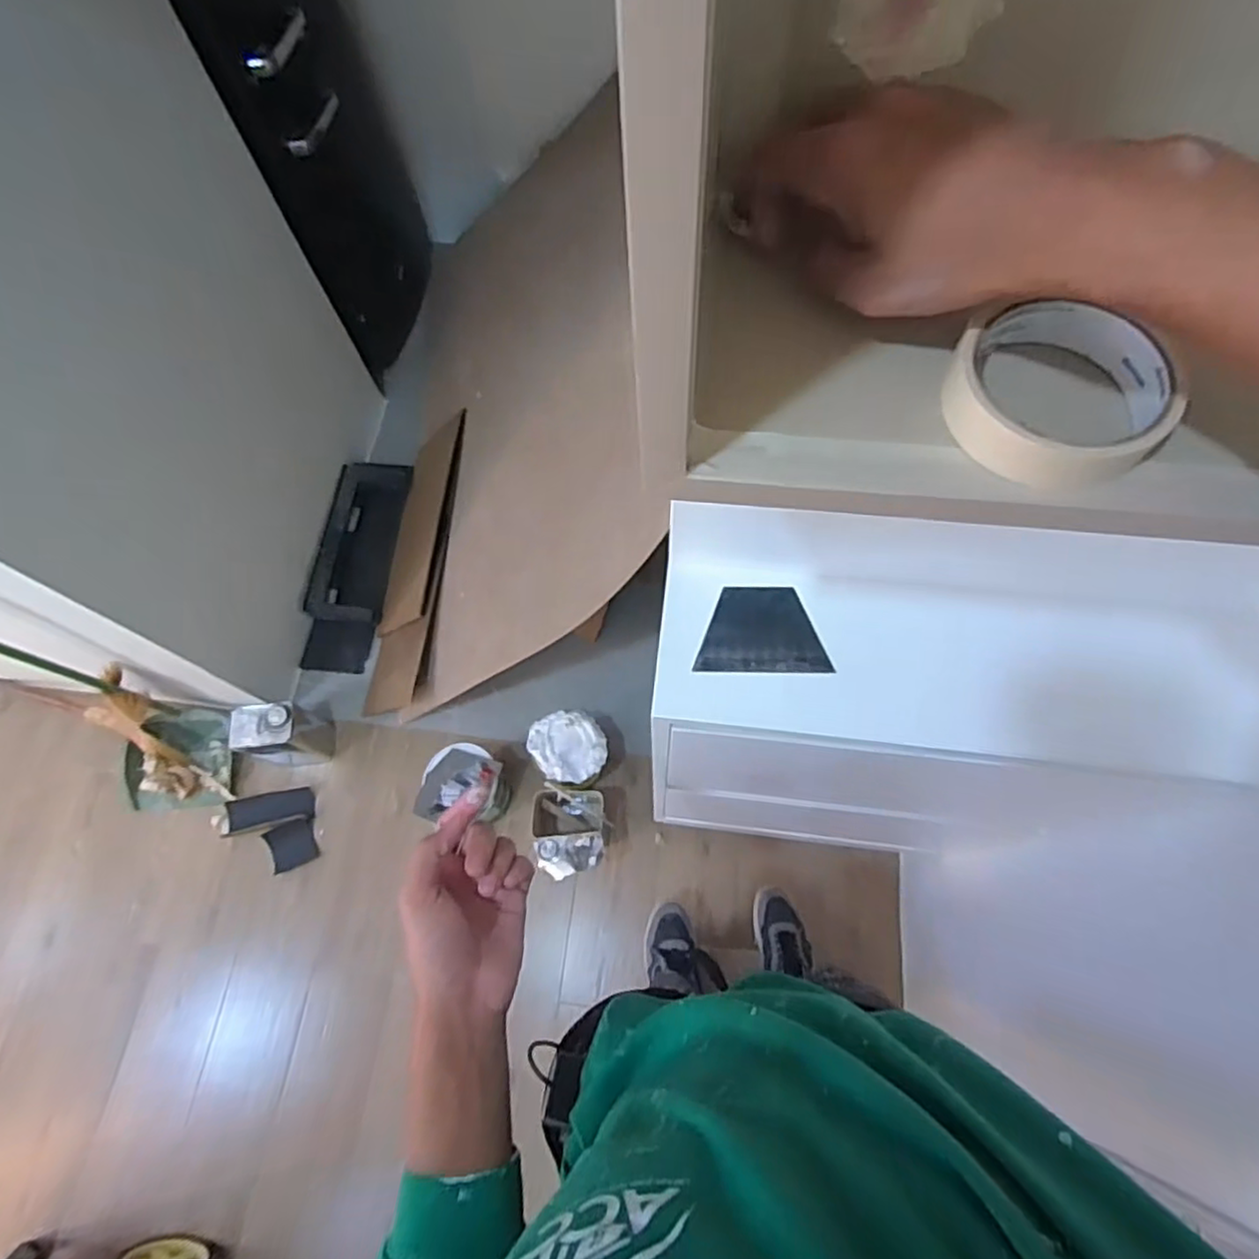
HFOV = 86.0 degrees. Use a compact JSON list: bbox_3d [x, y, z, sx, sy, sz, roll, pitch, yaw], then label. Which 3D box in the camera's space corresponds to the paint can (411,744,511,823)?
[{"bbox_3d":[-0.393,0.393,1.660,0.168,0.239,0.180,-1,68,2],"label":"paint can"}]

